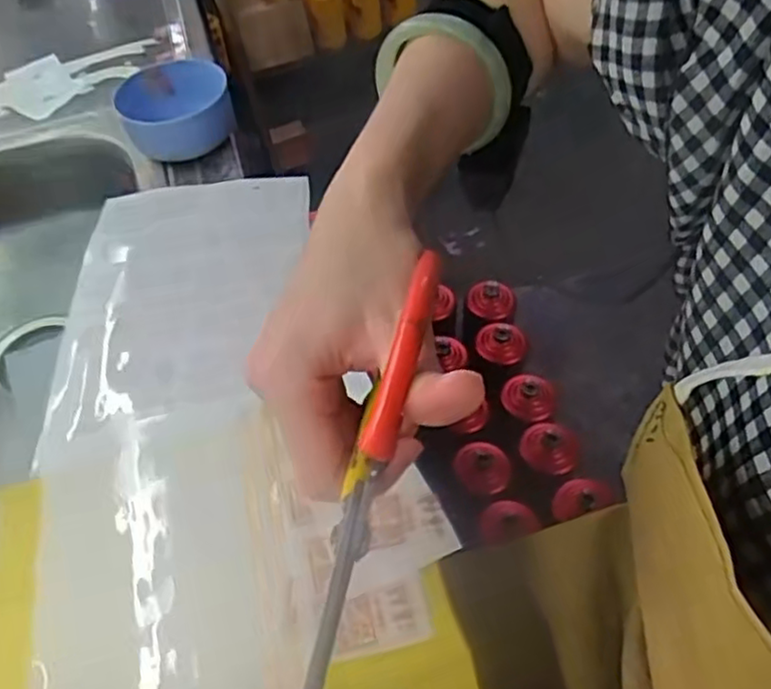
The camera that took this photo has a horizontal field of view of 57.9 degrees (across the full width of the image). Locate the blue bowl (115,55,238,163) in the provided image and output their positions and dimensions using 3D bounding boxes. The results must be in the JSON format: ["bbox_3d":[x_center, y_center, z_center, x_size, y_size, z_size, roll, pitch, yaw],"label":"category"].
[{"bbox_3d":[-0.204,-0.229,0.681,0.105,0.053,0.096,-16,52,-9],"label":"blue bowl"}]

